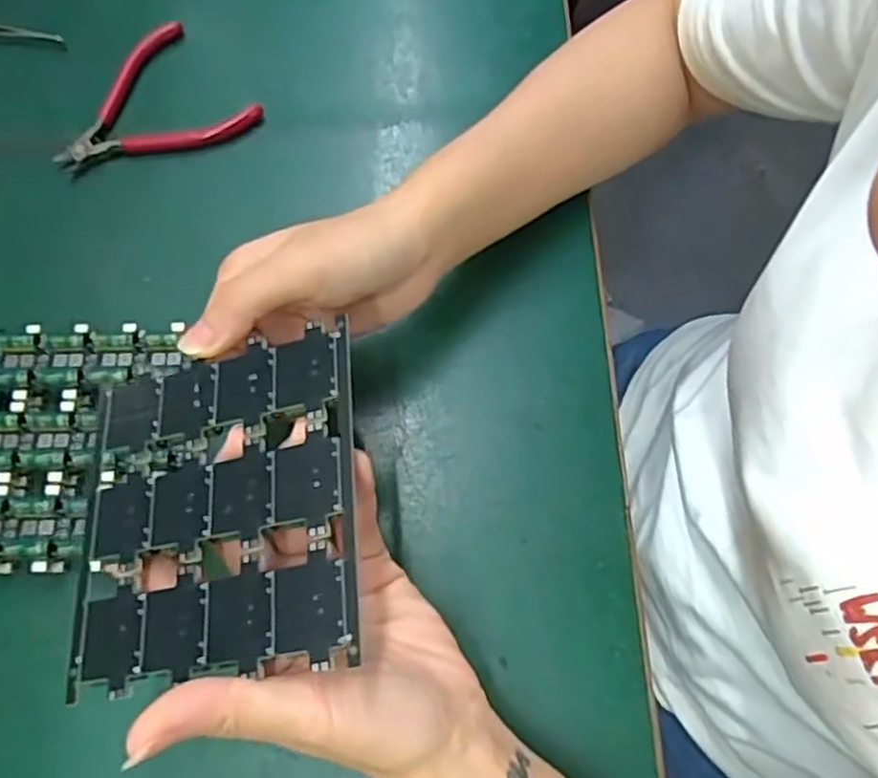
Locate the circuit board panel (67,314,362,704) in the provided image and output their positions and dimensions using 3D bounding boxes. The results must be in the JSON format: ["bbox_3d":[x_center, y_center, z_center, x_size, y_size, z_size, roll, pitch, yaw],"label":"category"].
[{"bbox_3d":[-0.081,0.040,0.260,0.108,0.004,0.114,-13,64,15],"label":"circuit board panel"}]

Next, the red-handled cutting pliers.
[{"bbox_3d":[-0.175,-0.161,0.438,0.108,0.016,0.090,-41,73,-11],"label":"red-handled cutting pliers"}]

